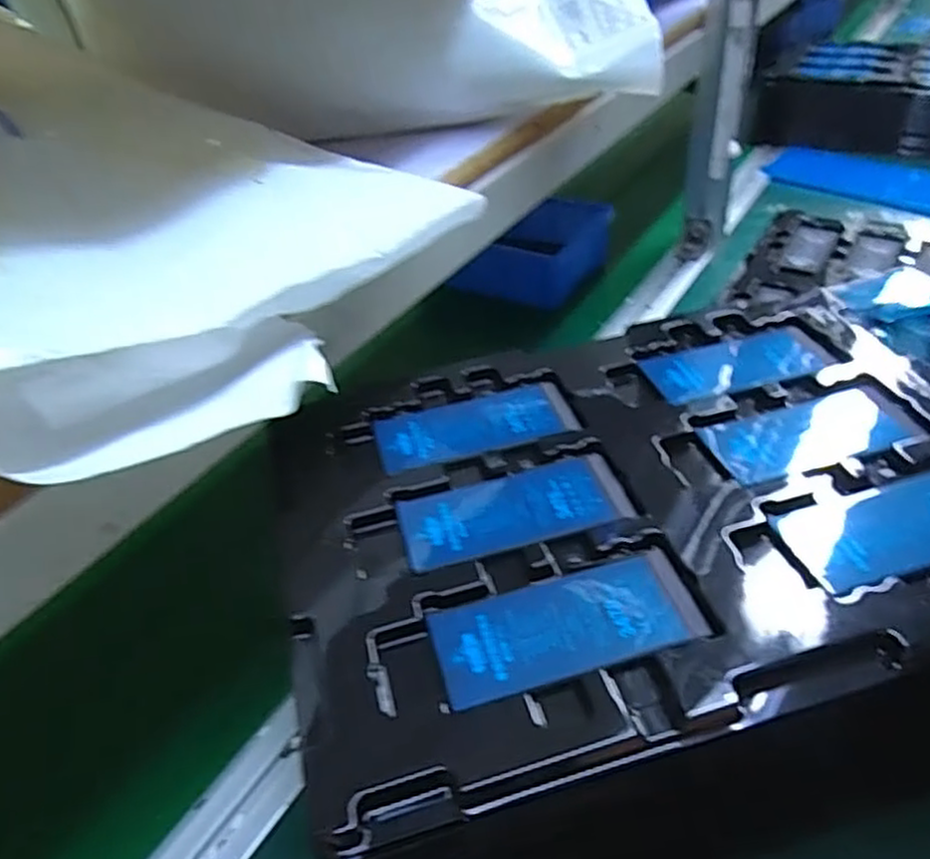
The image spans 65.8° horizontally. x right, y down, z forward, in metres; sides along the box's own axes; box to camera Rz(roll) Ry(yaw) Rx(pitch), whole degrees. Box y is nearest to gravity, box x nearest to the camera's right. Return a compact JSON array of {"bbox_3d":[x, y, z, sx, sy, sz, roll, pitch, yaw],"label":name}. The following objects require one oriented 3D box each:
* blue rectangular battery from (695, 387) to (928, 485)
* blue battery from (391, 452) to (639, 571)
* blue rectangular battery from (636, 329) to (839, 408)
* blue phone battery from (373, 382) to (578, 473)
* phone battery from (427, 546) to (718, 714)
[{"bbox_3d":[0.165,0.002,0.345,0.097,0.006,0.044,-15,40,-9],"label":"blue rectangular battery"},{"bbox_3d":[0.022,0.035,0.321,0.098,0.005,0.048,-15,40,-9],"label":"blue battery"},{"bbox_3d":[0.148,-0.036,0.390,0.097,0.005,0.046,-15,40,-9],"label":"blue rectangular battery"},{"bbox_3d":[0.005,-0.003,0.368,0.098,0.004,0.049,-11,40,-5],"label":"blue phone battery"},{"bbox_3d":[0.039,0.074,0.273,0.099,0.005,0.046,-14,40,-8],"label":"phone battery"}]

